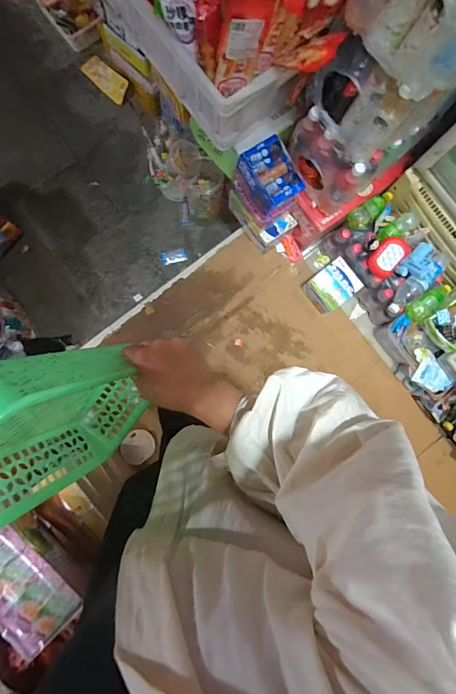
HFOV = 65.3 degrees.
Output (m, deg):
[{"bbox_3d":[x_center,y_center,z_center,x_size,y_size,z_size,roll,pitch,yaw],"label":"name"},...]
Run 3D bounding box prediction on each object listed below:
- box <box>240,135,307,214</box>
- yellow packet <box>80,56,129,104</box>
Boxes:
[{"bbox_3d":[0.118,-0.474,1.003,0.121,0.110,0.163,-38,91,-5],"label":"box"},{"bbox_3d":[-0.483,-1.059,1.400,0.202,0.012,0.087,41,105,-1],"label":"yellow packet"}]

